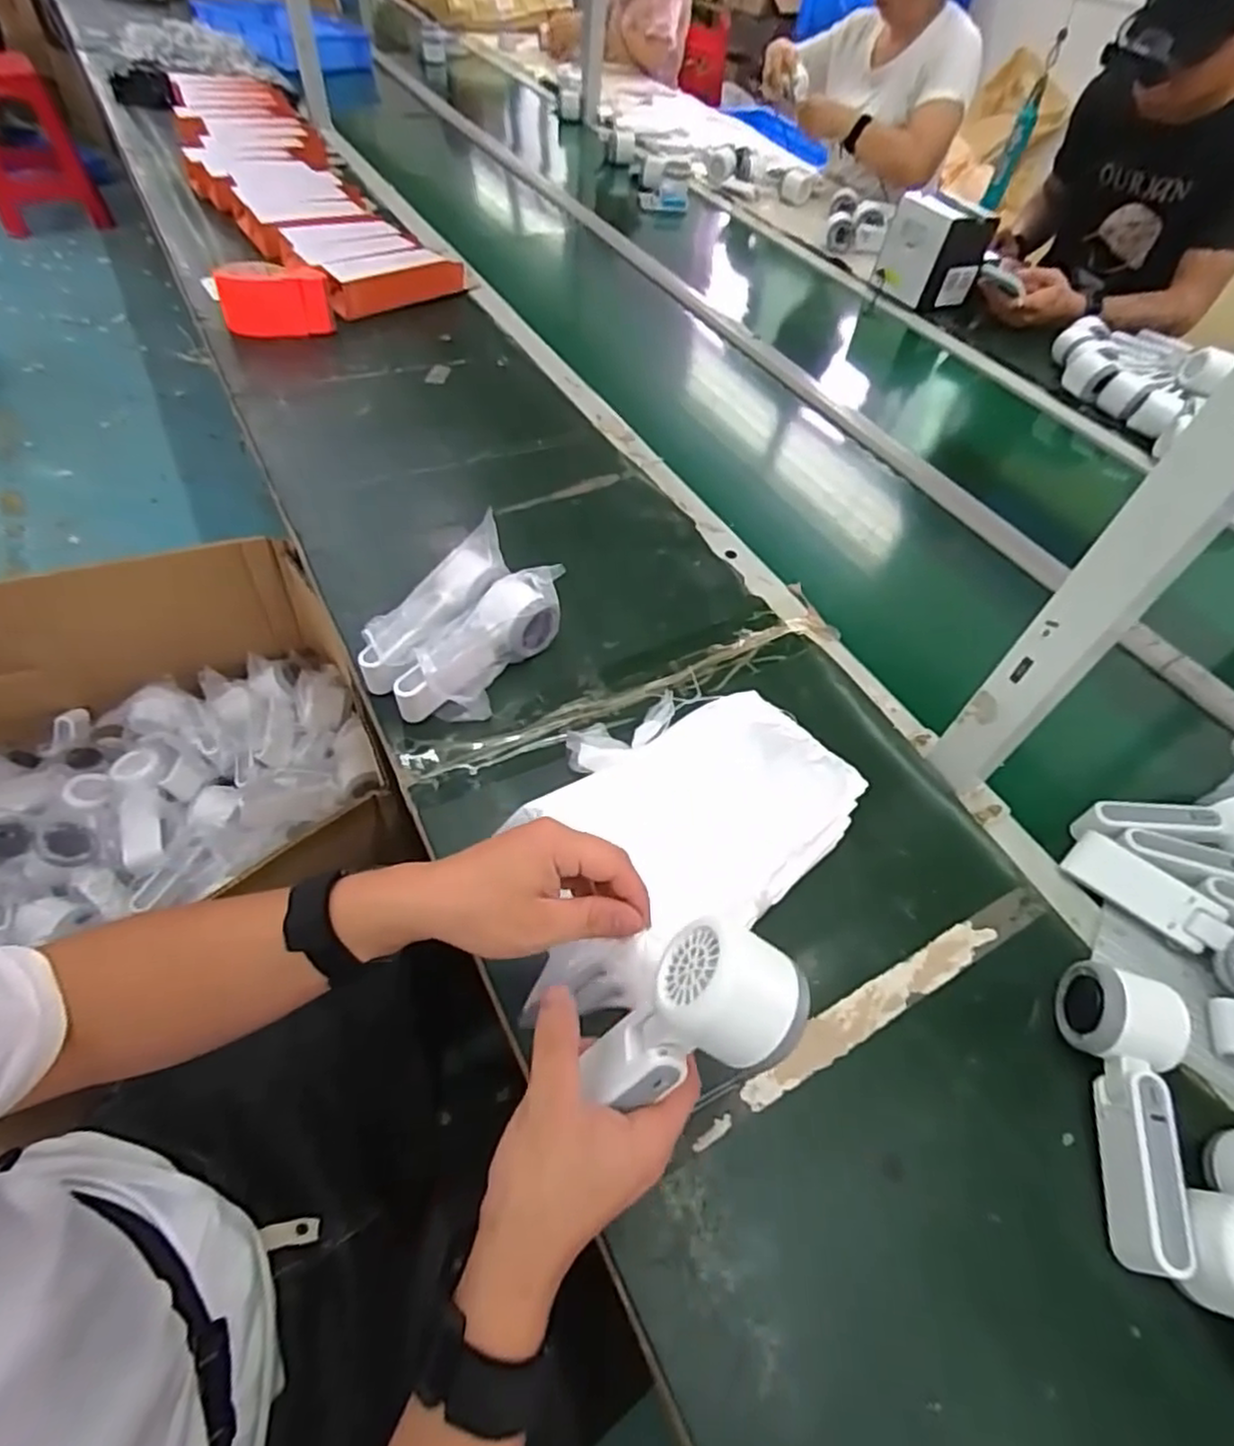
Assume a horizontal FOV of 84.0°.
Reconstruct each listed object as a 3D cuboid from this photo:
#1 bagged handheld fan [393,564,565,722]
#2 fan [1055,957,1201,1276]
[{"bbox_3d":[-0.116,-0.068,0.611,0.064,0.071,0.182,30,57,17],"label":"bagged handheld fan"},{"bbox_3d":[0.327,0.242,0.430,0.056,0.050,0.164,9,53,2],"label":"fan"}]

